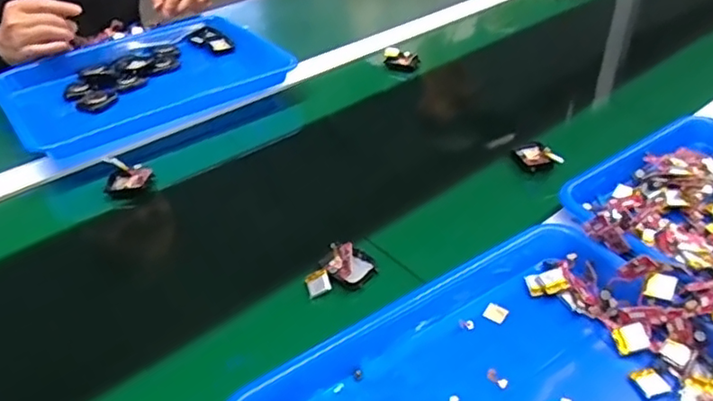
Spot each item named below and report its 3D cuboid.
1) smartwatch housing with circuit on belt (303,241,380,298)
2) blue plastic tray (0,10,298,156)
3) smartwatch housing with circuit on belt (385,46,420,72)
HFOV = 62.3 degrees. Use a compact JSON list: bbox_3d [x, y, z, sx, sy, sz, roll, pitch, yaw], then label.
[{"bbox_3d":[-0.014,0.056,0.507,0.062,0.022,0.041,-10,40,-12],"label":"smartwatch housing with circuit on belt"},{"bbox_3d":[-0.285,-0.166,0.787,0.339,0.040,0.259,-24,44,-26],"label":"blue plastic tray"},{"bbox_3d":[0.064,-0.201,0.833,0.048,0.022,0.037,9,40,12],"label":"smartwatch housing with circuit on belt"}]

